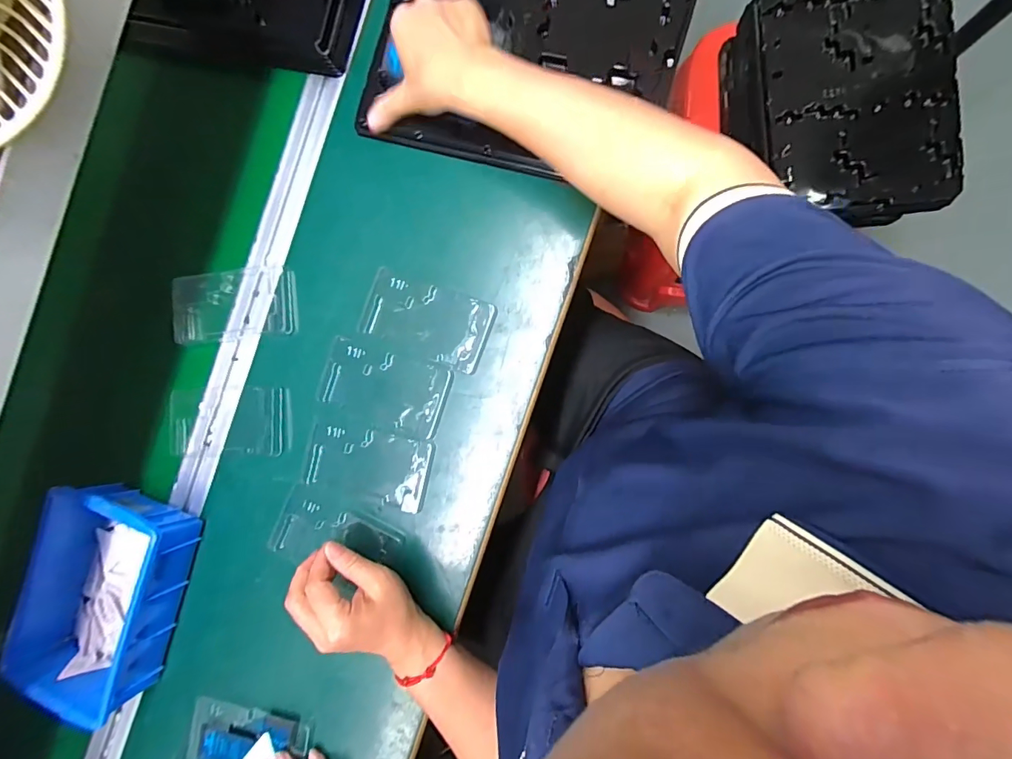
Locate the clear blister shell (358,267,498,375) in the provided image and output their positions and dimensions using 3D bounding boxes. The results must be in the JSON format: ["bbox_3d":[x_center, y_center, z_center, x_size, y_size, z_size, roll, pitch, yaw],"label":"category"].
[{"bbox_3d":[-0.081,-0.060,0.459,0.130,0.012,0.072,20,91,9],"label":"clear blister shell"}]

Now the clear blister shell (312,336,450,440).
[{"bbox_3d":[-0.124,0.009,0.462,0.130,0.008,0.086,9,89,9],"label":"clear blister shell"}]

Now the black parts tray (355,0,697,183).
[{"bbox_3d":[0.016,-0.314,0.439,0.287,0.017,0.221,16,90,9],"label":"black parts tray"}]

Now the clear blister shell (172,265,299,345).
[{"bbox_3d":[-0.292,-0.082,0.482,0.141,0.020,0.077,-5,87,9],"label":"clear blister shell"}]

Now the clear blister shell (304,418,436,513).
[{"bbox_3d":[-0.140,0.086,0.462,0.125,0.010,0.072,12,90,9],"label":"clear blister shell"}]

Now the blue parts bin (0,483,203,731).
[{"bbox_3d":[-0.417,0.220,0.471,0.139,0.064,0.207,14,90,9],"label":"blue parts bin"}]

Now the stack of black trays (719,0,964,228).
[{"bbox_3d":[0.423,-0.350,0.592,0.240,0.089,0.281,-3,87,9],"label":"stack of black trays"}]

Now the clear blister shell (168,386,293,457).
[{"bbox_3d":[-0.294,0.044,0.482,0.134,0.009,0.070,0,88,9],"label":"clear blister shell"}]

